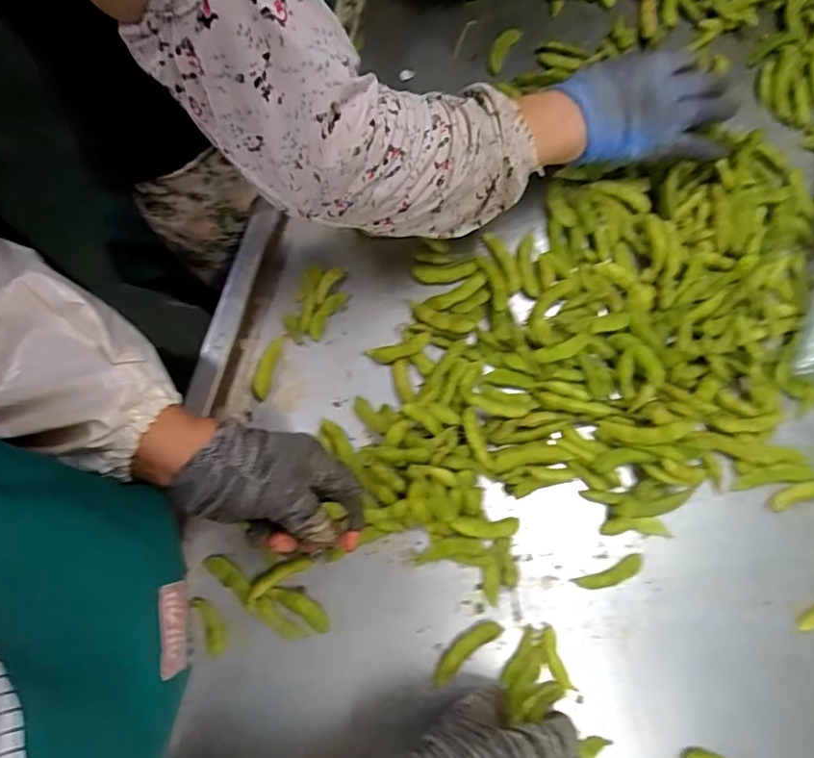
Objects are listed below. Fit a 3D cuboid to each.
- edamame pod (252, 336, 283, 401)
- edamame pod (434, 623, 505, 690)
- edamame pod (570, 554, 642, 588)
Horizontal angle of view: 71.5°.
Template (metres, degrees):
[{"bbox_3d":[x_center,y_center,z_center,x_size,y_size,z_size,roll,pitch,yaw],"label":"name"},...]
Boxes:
[{"bbox_3d":[-0.115,-0.009,0.460,0.014,0.011,0.054,11,75,4],"label":"edamame pod"},{"bbox_3d":[0.041,0.193,0.403,0.060,0.005,0.016,-38,77,-9],"label":"edamame pod"},{"bbox_3d":[0.152,0.147,0.422,0.053,0.005,0.014,-22,75,-5],"label":"edamame pod"}]

